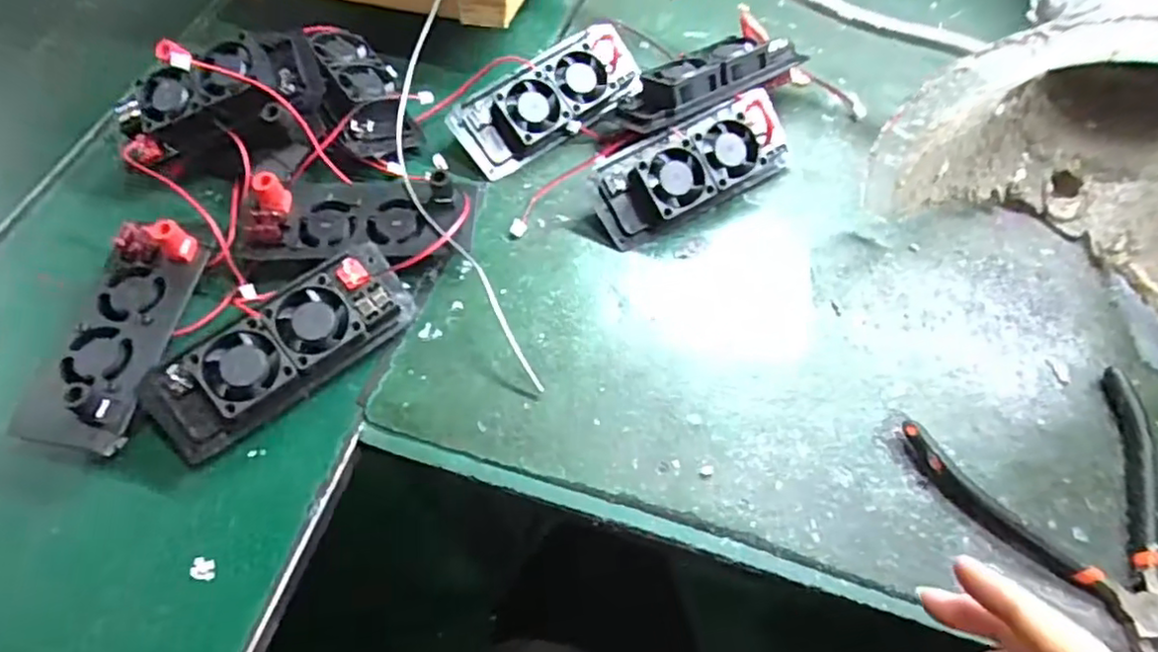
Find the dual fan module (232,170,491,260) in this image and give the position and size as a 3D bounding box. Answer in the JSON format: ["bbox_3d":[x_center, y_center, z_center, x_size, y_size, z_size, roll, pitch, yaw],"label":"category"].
[{"bbox_3d":[-0.129,-0.066,0.407,0.156,0.042,0.073,0,60,1],"label":"dual fan module"}]

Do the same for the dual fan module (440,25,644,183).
[{"bbox_3d":[-0.018,-0.160,0.454,0.142,0.026,0.059,-35,92,-12],"label":"dual fan module"}]

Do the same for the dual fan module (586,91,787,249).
[{"bbox_3d":[0.075,-0.103,0.423,0.139,0.029,0.059,-26,97,-11],"label":"dual fan module"}]

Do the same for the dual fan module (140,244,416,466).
[{"bbox_3d":[-0.162,0.010,0.358,0.142,0.030,0.058,-38,87,-15],"label":"dual fan module"}]

